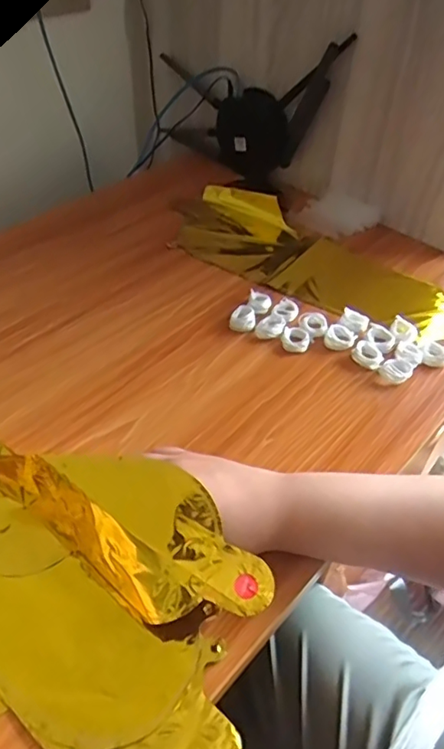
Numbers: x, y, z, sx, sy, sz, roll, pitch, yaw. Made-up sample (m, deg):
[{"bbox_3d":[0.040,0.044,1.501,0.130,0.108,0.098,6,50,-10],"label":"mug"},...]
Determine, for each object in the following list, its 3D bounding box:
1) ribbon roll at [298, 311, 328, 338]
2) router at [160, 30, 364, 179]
[{"bbox_3d":[0.095,-0.054,0.575,0.030,0.009,0.026,15,46,11],"label":"ribbon roll"},{"bbox_3d":[0.025,-0.388,0.775,0.299,0.182,0.031,34,52,27],"label":"router"}]

